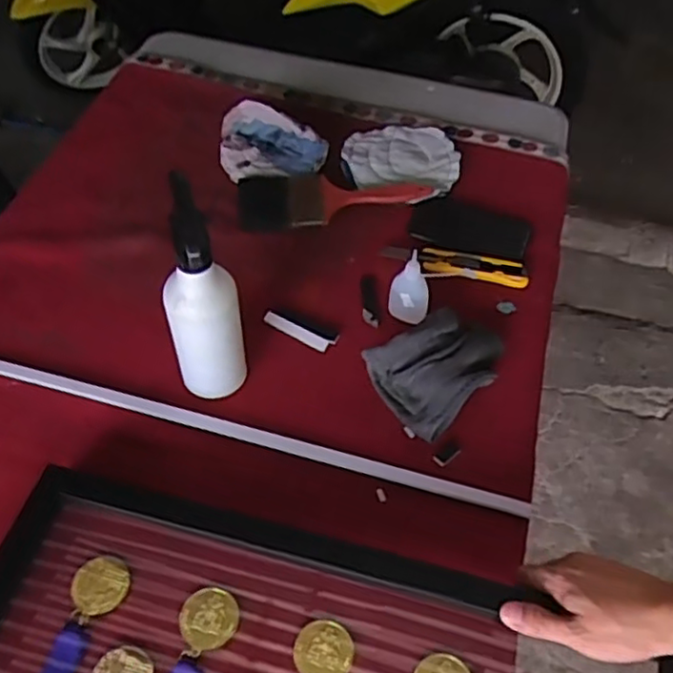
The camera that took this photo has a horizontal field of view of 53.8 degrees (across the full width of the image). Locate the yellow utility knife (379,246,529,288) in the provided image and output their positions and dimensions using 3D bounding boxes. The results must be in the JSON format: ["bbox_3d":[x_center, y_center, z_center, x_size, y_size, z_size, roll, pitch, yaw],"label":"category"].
[{"bbox_3d":[0.145,-0.091,0.817,0.177,0.013,0.035,13,53,9],"label":"yellow utility knife"}]

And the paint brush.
[{"bbox_3d":[-0.005,-0.189,0.892,0.253,0.022,0.098,-3,53,-4],"label":"paint brush"}]

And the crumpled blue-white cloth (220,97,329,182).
[{"bbox_3d":[-0.093,-0.265,0.907,0.151,0.064,0.080,7,53,6],"label":"crumpled blue-white cloth"}]

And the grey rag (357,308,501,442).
[{"bbox_3d":[0.118,0.031,0.709,0.145,0.044,0.110,-27,58,-21],"label":"grey rag"}]

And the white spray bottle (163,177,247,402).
[{"bbox_3d":[-0.131,-0.036,0.631,0.073,0.226,0.074,-12,54,-11],"label":"white spray bottle"}]

